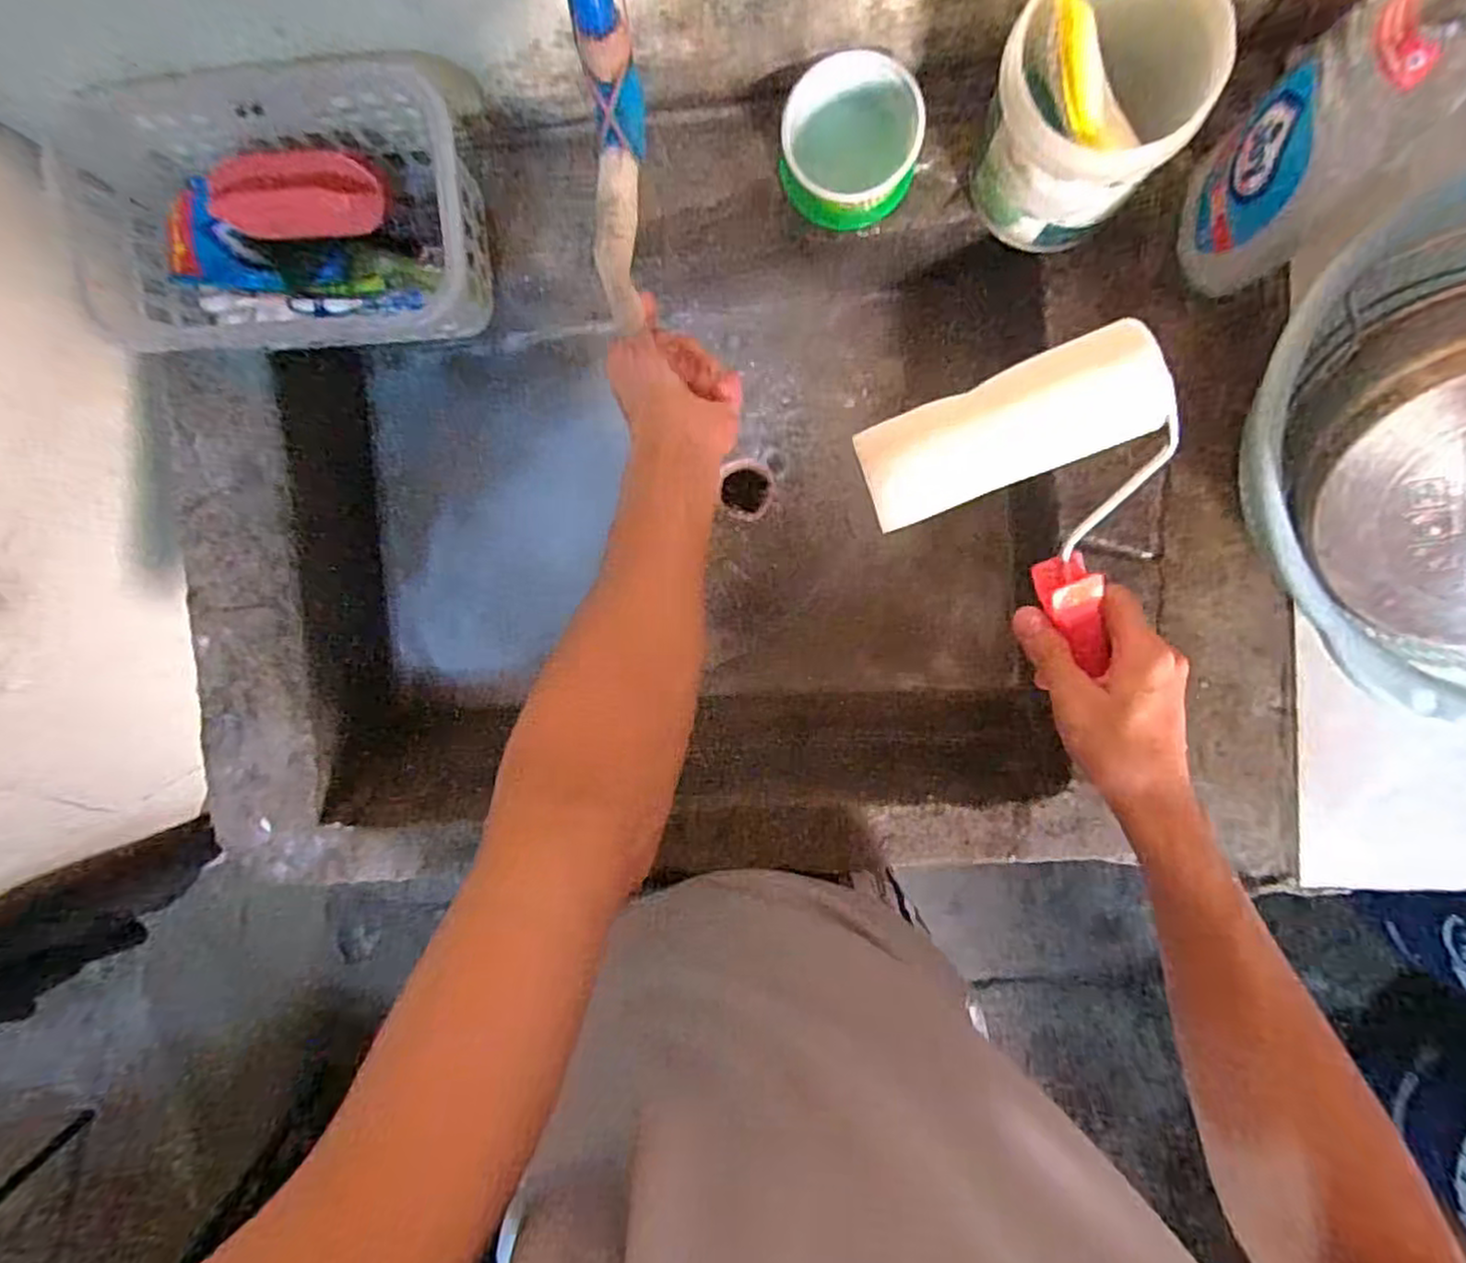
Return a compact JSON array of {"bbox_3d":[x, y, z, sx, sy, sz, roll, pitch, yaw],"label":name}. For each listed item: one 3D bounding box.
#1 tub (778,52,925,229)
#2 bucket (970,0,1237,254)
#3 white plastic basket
[{"bbox_3d":[0.082,-0.345,0.511,0.098,0.052,0.094,5,93,6],"label":"tub"},{"bbox_3d":[0.223,-0.331,0.462,0.117,0.134,0.131,19,95,5],"label":"bucket"},{"bbox_3d":[-0.326,-0.294,0.531,0.301,0.102,0.171,-6,92,7],"label":"white plastic basket"}]

